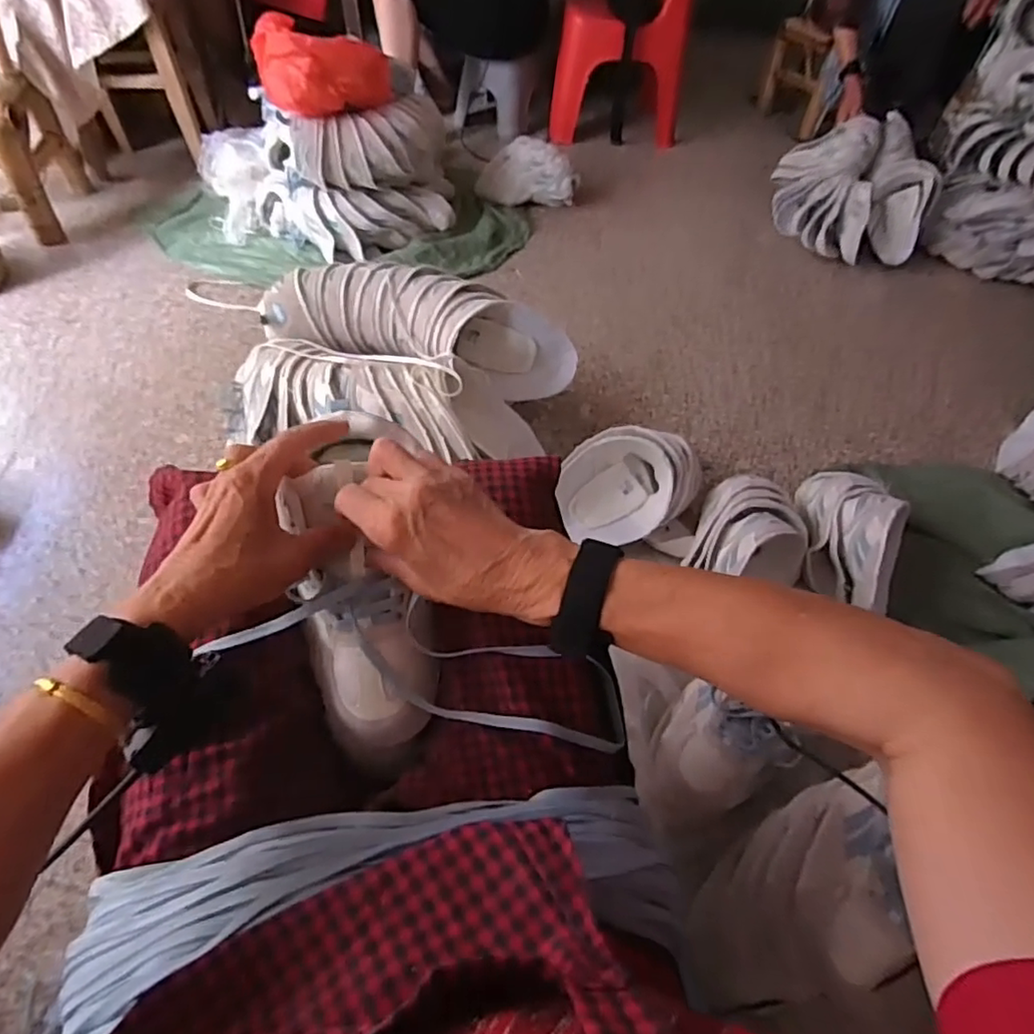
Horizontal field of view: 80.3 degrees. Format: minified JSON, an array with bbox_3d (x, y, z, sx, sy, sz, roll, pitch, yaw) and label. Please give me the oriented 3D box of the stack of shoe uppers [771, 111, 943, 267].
[{"bbox_3d":[0.850,-0.837,1.571,0.314,0.227,0.435,2,52,-2],"label":"stack of shoe uppers"}]

